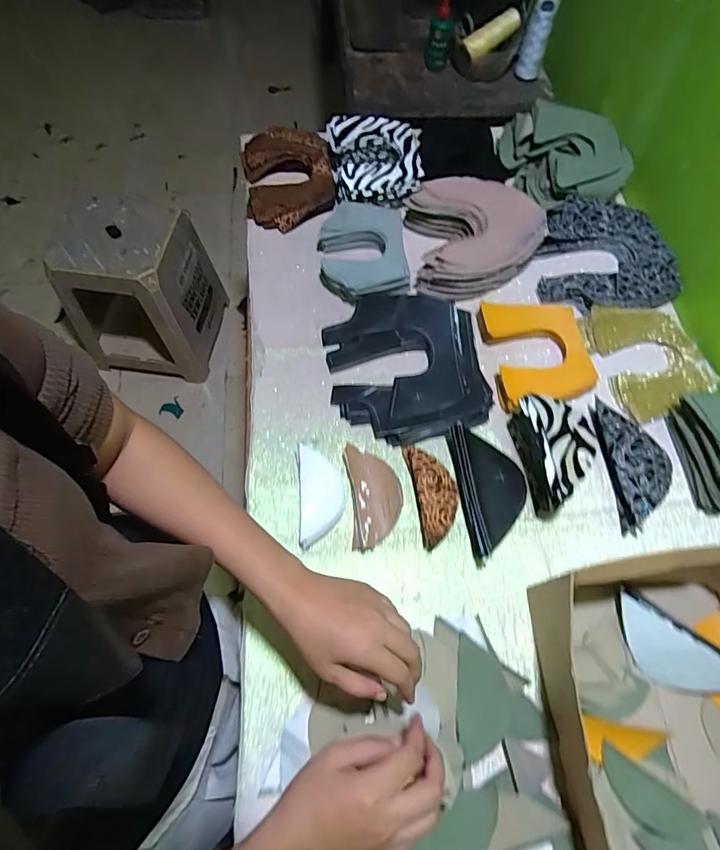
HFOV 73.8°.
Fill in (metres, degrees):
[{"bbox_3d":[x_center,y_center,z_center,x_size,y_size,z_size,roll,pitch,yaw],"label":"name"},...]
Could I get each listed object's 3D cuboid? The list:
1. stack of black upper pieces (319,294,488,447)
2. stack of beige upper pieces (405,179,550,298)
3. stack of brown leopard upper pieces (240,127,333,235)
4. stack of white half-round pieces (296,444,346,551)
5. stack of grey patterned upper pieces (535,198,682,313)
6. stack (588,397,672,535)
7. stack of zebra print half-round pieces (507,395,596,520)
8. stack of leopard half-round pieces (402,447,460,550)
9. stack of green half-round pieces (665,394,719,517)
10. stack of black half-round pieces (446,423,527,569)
[{"bbox_3d":[0.057,-0.081,0.612,0.190,0.031,0.208,-6,65,-5],"label":"stack of black upper pieces"},{"bbox_3d":[0.166,-0.275,0.693,0.181,0.055,0.179,-5,65,-4],"label":"stack of beige upper pieces"},{"bbox_3d":[-0.113,-0.389,0.755,0.137,0.042,0.181,-6,65,-5],"label":"stack of brown leopard upper pieces"},{"bbox_3d":[-0.045,0.078,0.547,0.052,0.020,0.111,-4,65,-4],"label":"stack of white half-round pieces"},{"bbox_3d":[0.351,-0.250,0.689,0.181,0.038,0.180,-2,65,-3],"label":"stack of grey patterned upper pieces"},{"bbox_3d":[0.327,0.047,0.570,0.075,0.027,0.153,-3,65,-4],"label":"stack"},{"bbox_3d":[0.221,0.034,0.545,0.066,0.081,0.123,-6,64,-3],"label":"stack of zebra print half-round pieces"},{"bbox_3d":[0.085,0.077,0.551,0.048,0.021,0.118,-8,66,-6],"label":"stack of leopard half-round pieces"},{"bbox_3d":[0.418,0.027,0.553,0.063,0.069,0.135,-4,64,-2],"label":"stack of green half-round pieces"},{"bbox_3d":[0.147,0.072,0.538,0.071,0.040,0.149,-7,64,-3],"label":"stack of black half-round pieces"}]

